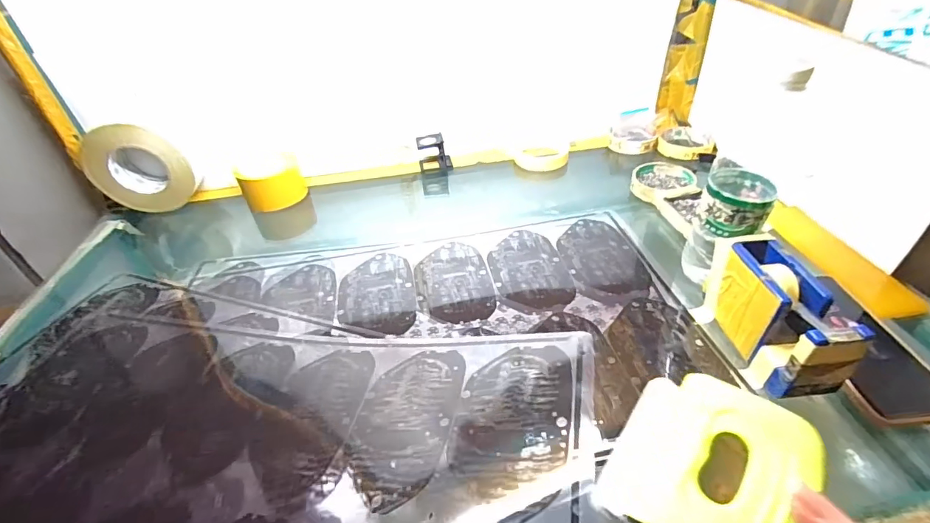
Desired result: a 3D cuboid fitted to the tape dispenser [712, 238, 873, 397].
[{"bbox_3d":[0.268,0.048,0.384,0.051,0.082,0.133,-5,38,0],"label":"tape dispenser"}]

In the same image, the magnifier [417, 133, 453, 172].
[{"bbox_3d":[-0.051,-0.184,0.733,0.054,0.060,0.033,-7,38,-2],"label":"magnifier"}]

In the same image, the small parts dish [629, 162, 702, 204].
[{"bbox_3d":[0.283,-0.116,0.630,0.088,0.019,0.080,-20,40,-18],"label":"small parts dish"}]

